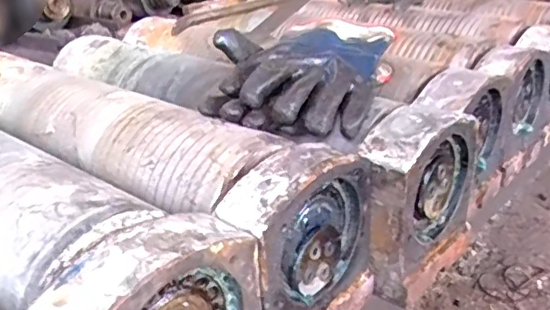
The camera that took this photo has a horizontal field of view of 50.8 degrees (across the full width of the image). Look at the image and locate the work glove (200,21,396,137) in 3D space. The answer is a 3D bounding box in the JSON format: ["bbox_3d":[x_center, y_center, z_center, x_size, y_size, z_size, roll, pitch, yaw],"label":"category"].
[{"bbox_3d":[0.032,-0.103,0.695,0.185,0.062,0.266,5,26,16],"label":"work glove"}]

